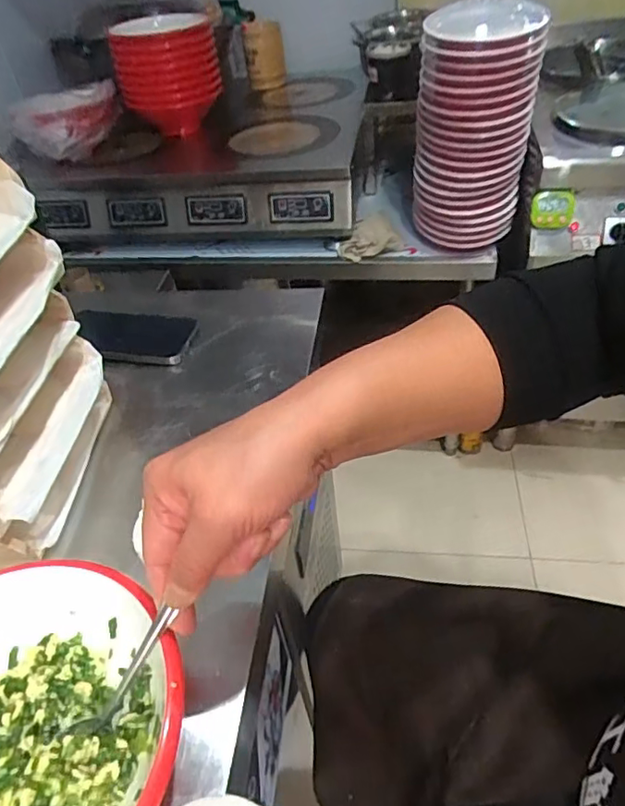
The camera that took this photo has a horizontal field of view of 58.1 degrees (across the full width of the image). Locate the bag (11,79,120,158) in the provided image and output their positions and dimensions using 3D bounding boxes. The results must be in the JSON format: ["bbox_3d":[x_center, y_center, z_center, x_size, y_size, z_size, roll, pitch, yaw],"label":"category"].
[{"bbox_3d":[-0.522,-0.605,1.217,0.225,0.110,0.073,-21,44,-14],"label":"bag"}]

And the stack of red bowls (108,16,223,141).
[{"bbox_3d":[-0.315,-0.717,1.240,0.222,0.218,0.211,-16,43,-9],"label":"stack of red bowls"}]

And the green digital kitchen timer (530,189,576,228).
[{"bbox_3d":[0.411,-0.332,0.965,0.073,0.063,0.011,0,43,8],"label":"green digital kitchen timer"}]

